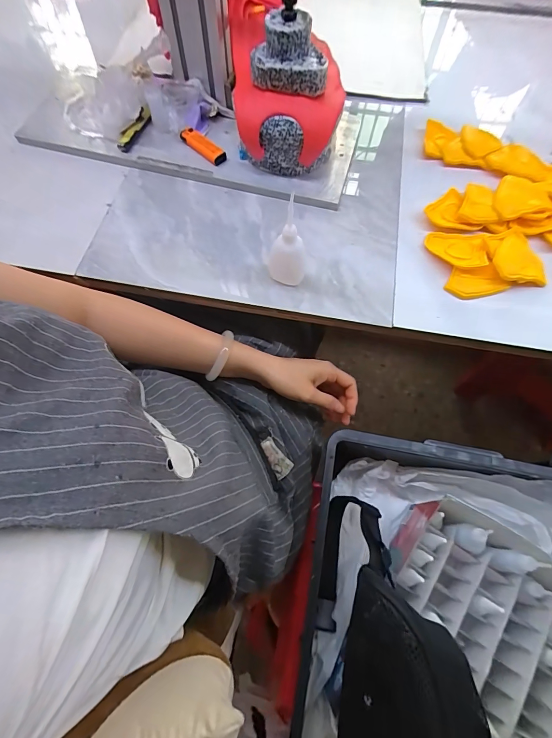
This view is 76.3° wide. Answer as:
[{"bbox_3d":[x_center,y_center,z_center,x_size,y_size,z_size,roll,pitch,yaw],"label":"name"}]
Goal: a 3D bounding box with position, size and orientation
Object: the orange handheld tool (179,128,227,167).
[{"bbox_3d":[-0.107,-0.326,0.515,0.080,0.015,0.024,41,74,15],"label":"orange handheld tool"}]

